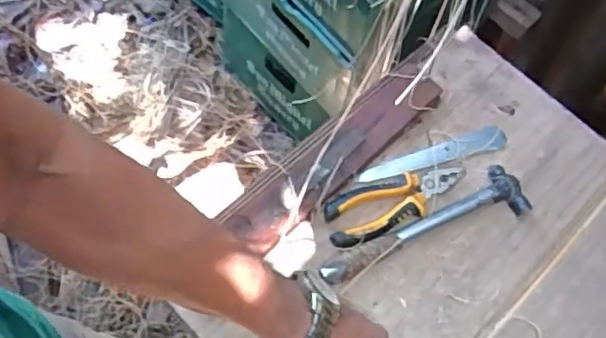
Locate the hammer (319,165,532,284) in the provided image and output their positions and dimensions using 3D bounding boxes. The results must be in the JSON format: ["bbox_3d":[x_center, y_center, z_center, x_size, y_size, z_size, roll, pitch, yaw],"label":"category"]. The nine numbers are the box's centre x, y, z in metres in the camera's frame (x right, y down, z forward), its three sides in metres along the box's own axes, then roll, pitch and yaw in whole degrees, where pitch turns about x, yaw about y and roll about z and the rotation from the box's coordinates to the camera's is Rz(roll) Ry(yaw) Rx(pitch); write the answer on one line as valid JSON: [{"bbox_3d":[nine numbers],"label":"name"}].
[{"bbox_3d":[0.125,0.064,0.629,0.233,0.020,0.053,-25,67,-13],"label":"hammer"}]

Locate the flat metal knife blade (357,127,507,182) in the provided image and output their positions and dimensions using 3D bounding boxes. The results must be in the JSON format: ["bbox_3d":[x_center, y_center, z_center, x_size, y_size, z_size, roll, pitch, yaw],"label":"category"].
[{"bbox_3d":[0.144,-0.014,0.677,0.175,0.009,0.026,-17,66,-11],"label":"flat metal knife blade"}]

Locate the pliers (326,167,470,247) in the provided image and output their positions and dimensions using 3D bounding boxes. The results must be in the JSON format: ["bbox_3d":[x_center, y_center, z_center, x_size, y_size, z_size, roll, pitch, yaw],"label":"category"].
[{"bbox_3d":[0.097,0.032,0.639,0.157,0.015,0.055,-21,66,-11],"label":"pliers"}]

